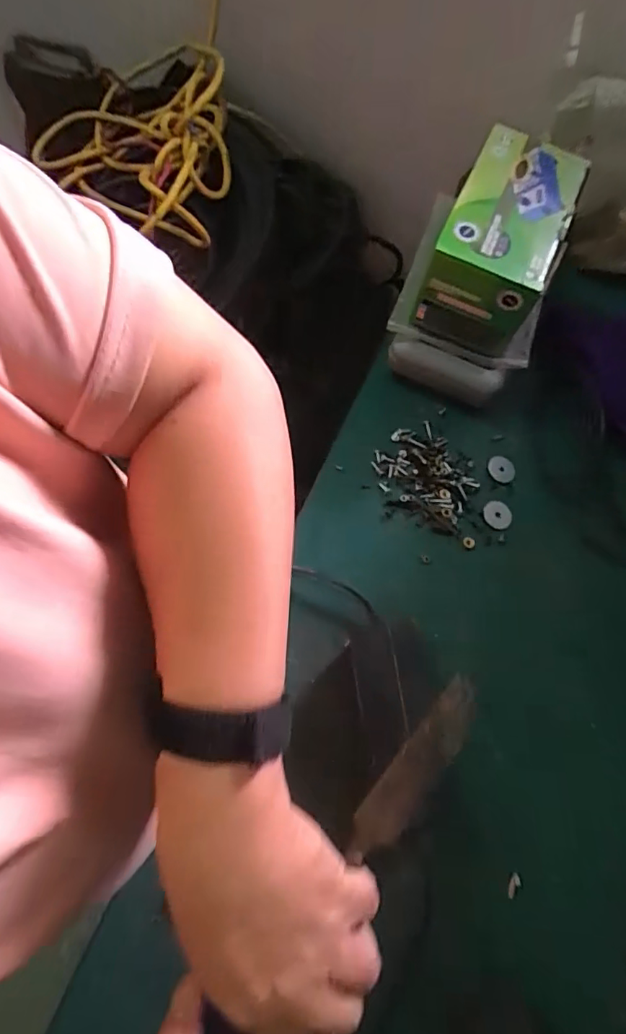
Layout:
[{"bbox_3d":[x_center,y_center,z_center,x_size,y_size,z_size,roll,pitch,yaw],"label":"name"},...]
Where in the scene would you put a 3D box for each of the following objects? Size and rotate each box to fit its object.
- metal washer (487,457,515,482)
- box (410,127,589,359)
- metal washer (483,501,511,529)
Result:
[{"bbox_3d":[0.196,-0.049,0.545,0.024,0.004,0.030,-45,79,-4],"label":"metal washer"},{"bbox_3d":[0.181,-0.265,0.527,0.102,0.116,0.175,22,72,5],"label":"box"},{"bbox_3d":[0.187,-0.002,0.531,0.029,0.004,0.029,3,71,-9],"label":"metal washer"}]

